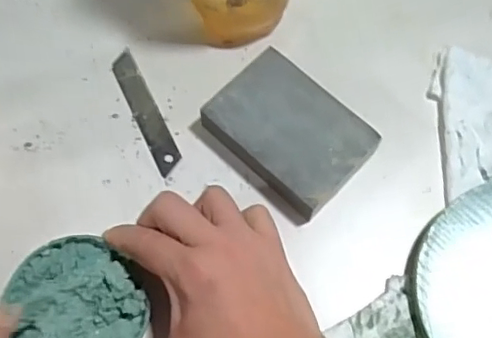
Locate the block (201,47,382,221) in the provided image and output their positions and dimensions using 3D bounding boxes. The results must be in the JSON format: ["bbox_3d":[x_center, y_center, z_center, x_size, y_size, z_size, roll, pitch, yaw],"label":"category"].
[{"bbox_3d":[0.027,-0.023,0.375,0.100,0.024,0.075,42,72,14],"label":"block"}]

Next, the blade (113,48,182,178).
[{"bbox_3d":[-0.070,-0.041,0.391,0.016,0.004,0.097,-24,70,-12],"label":"blade"}]

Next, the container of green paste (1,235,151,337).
[{"bbox_3d":[-0.100,0.080,0.329,0.077,0.017,0.079,1,67,-2],"label":"container of green paste"}]

